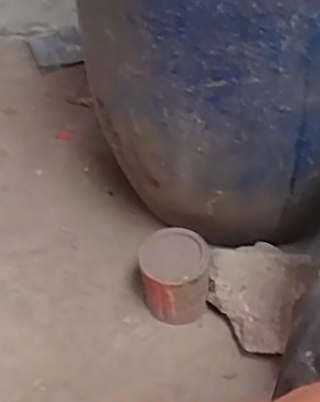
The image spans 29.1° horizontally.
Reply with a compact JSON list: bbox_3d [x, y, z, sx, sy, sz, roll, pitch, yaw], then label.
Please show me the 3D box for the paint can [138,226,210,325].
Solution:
[{"bbox_3d":[0.024,0.119,0.945,0.102,0.118,0.099,1,47,4],"label":"paint can"}]

